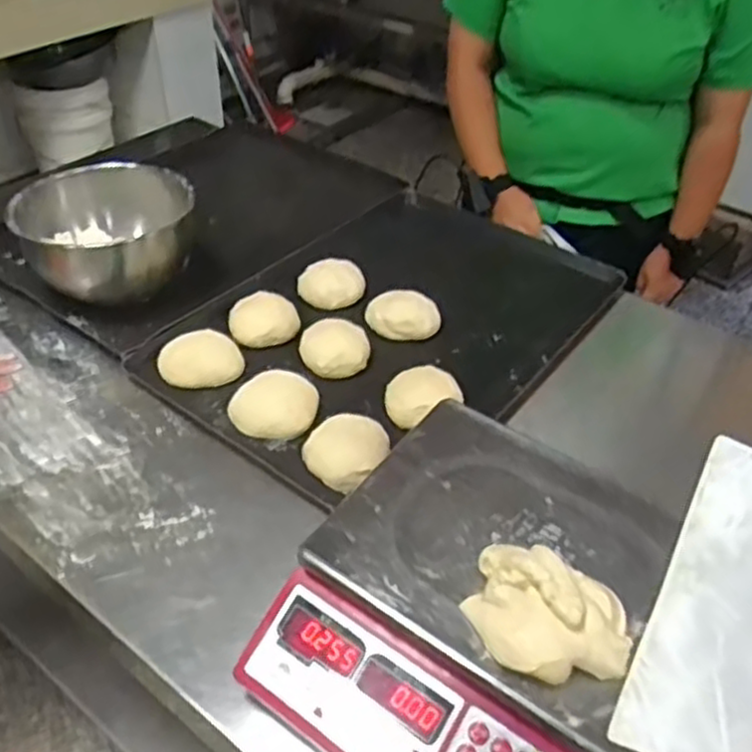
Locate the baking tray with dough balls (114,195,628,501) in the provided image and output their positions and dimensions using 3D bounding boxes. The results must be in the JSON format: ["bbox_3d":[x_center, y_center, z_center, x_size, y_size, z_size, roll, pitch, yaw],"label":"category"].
[{"bbox_3d":[0.027,-0.088,0.956,0.410,0.042,0.598,33,51,28],"label":"baking tray with dough balls"}]

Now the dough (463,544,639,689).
[{"bbox_3d":[0.121,0.167,0.512,0.114,0.037,0.082,23,46,21],"label":"dough"}]

